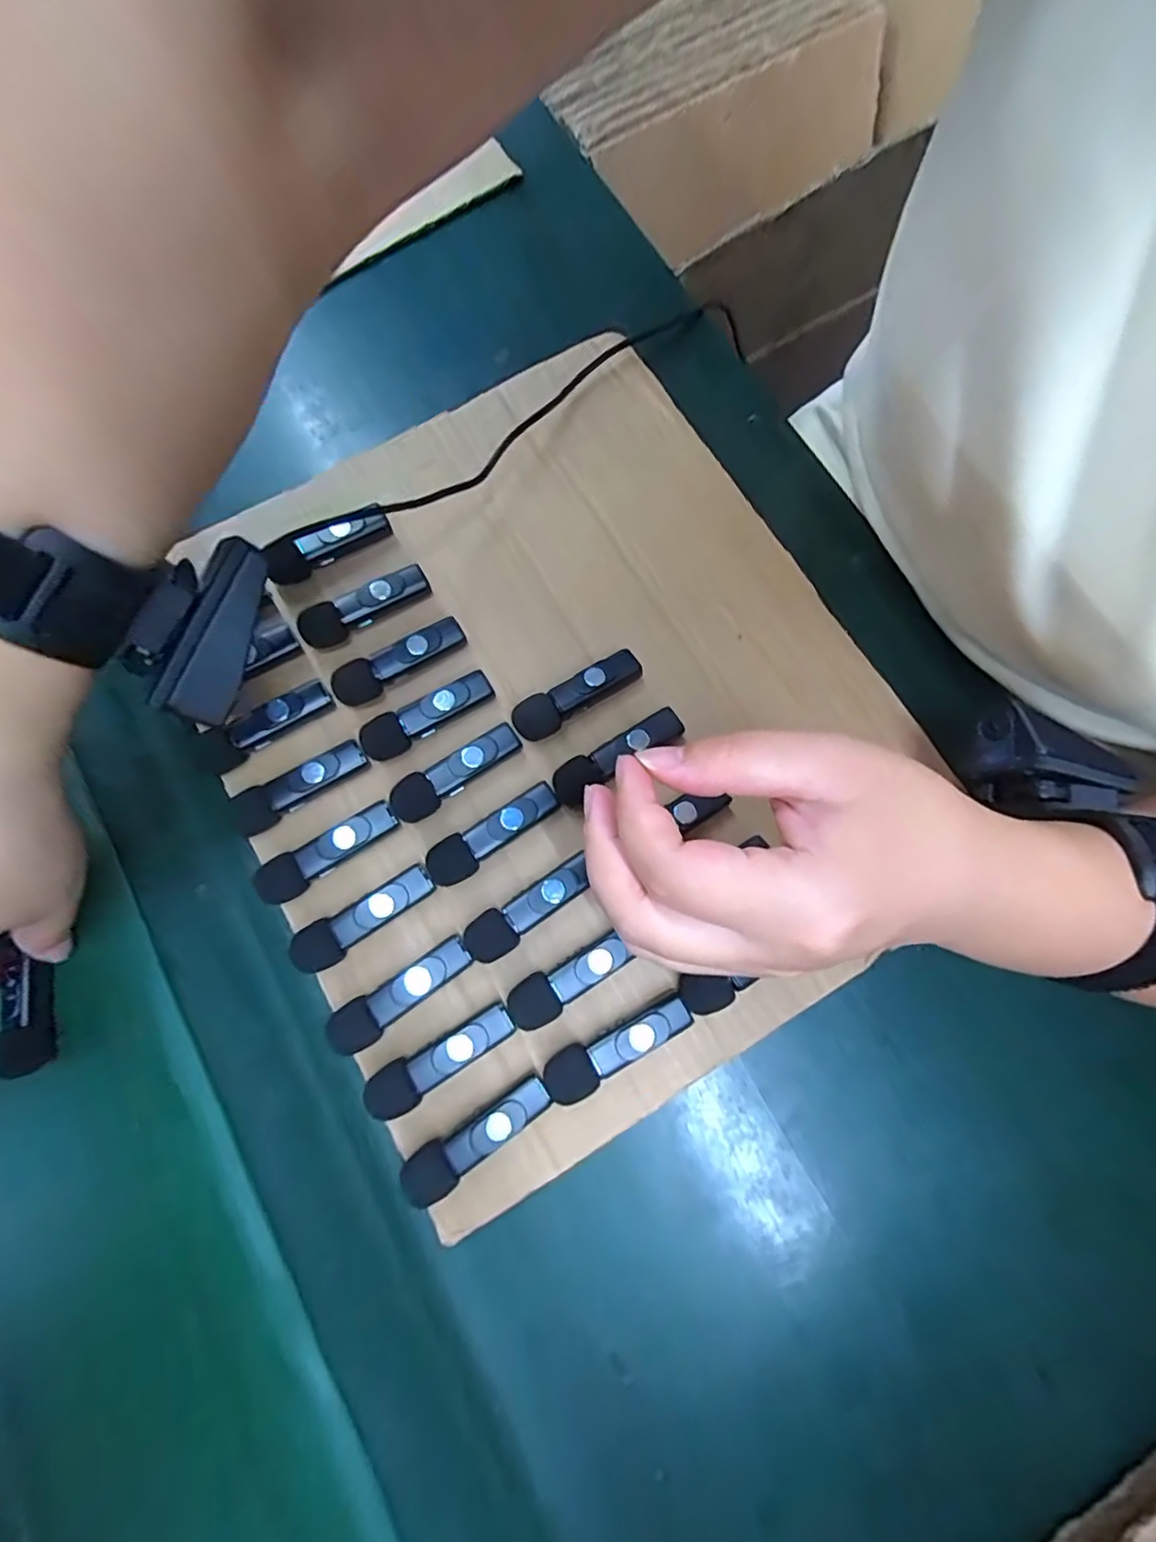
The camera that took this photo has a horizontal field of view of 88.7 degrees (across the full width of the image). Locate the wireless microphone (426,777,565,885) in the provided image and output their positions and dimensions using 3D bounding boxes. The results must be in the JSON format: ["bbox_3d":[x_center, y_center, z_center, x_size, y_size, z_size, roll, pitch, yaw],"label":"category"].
[{"bbox_3d":[-0.037,0.029,0.267,0.064,0.015,0.019,-32,79,-3],"label":"wireless microphone"}]

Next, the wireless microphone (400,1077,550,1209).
[{"bbox_3d":[-0.040,0.147,0.240,0.064,0.019,0.018,-35,79,-4],"label":"wireless microphone"}]

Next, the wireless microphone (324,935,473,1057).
[{"bbox_3d":[-0.075,0.094,0.251,0.063,0.018,0.018,-35,79,-4],"label":"wireless microphone"}]

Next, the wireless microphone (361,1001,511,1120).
[{"bbox_3d":[-0.056,0.120,0.244,0.063,0.019,0.018,-28,79,-3],"label":"wireless microphone"}]

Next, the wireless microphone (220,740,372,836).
[{"bbox_3d":[-0.127,0.007,0.270,0.063,0.015,0.017,-33,79,-3],"label":"wireless microphone"}]

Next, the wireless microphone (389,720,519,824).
[{"bbox_3d":[-0.056,0.001,0.272,0.064,0.017,0.019,-35,79,-4],"label":"wireless microphone"}]

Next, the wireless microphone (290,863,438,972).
[{"bbox_3d":[-0.092,0.064,0.257,0.063,0.018,0.019,-30,79,-3],"label":"wireless microphone"}]

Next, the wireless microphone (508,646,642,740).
[{"bbox_3d":[0.000,-0.035,0.281,0.064,0.015,0.019,-29,79,-3],"label":"wireless microphone"}]

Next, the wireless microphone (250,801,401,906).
[{"bbox_3d":[-0.110,0.036,0.263,0.063,0.017,0.018,-33,79,-3],"label":"wireless microphone"}]

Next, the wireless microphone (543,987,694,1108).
[{"bbox_3d":[0.017,0.115,0.248,0.065,0.017,0.018,-27,79,-2],"label":"wireless microphone"}]

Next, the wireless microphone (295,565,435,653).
[{"bbox_3d":[-0.104,-0.080,0.288,0.064,0.014,0.016,-29,79,-3],"label":"wireless microphone"}]

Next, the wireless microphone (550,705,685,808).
[{"bbox_3d":[0.018,-0.007,0.274,0.066,0.013,0.018,-32,79,-3],"label":"wireless microphone"}]

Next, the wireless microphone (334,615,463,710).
[{"bbox_3d":[-0.085,-0.052,0.284,0.065,0.016,0.016,-31,79,-3],"label":"wireless microphone"}]

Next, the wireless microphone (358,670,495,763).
[{"bbox_3d":[-0.070,-0.025,0.278,0.064,0.017,0.018,-31,79,-3],"label":"wireless microphone"}]

